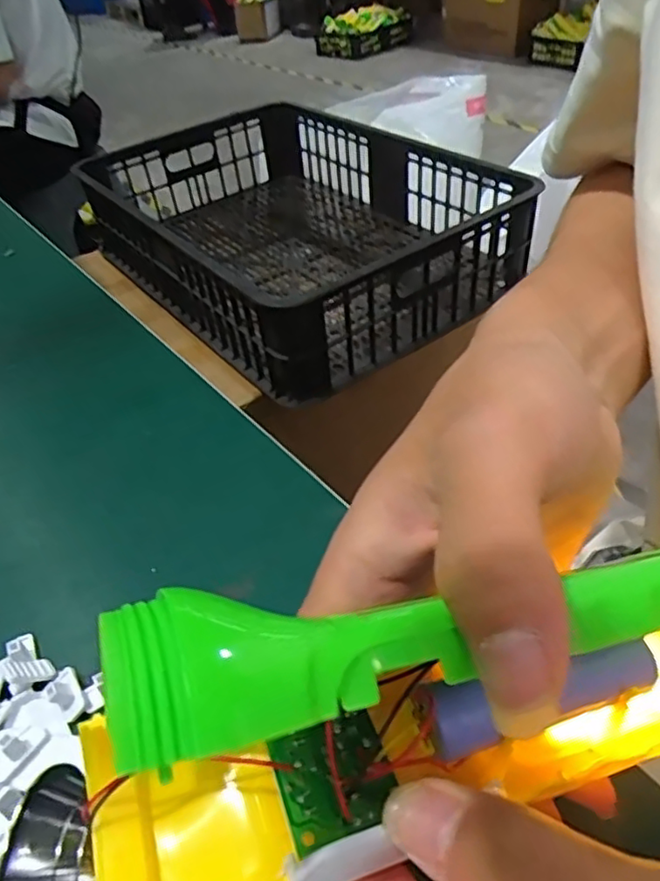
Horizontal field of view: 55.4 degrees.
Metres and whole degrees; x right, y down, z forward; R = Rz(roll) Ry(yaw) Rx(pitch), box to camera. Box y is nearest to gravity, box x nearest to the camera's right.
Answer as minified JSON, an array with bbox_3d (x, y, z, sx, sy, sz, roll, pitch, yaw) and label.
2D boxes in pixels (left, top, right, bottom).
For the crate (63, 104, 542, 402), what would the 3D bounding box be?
[{"bbox_3d":[-0.061,-0.314,0.903,0.414,0.145,0.592,-31,48,-23],"label":"crate"}]

